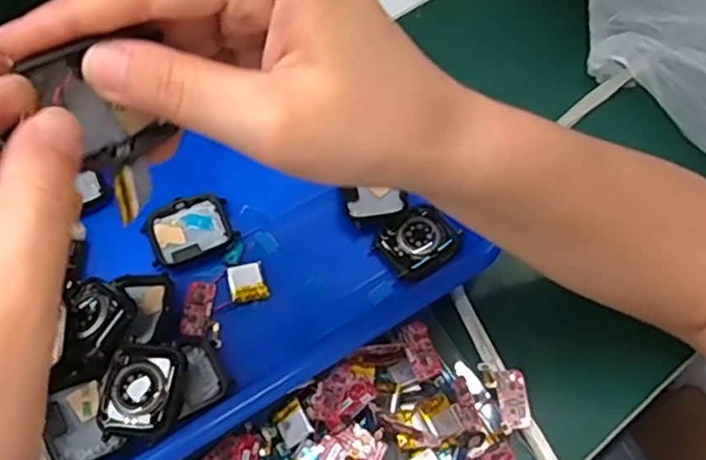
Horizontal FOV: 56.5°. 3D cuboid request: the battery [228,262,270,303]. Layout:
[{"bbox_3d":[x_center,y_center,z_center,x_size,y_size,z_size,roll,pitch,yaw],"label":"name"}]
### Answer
[{"bbox_3d":[-0.057,0.028,0.352,0.019,0.005,0.020,-12,63,-8],"label":"battery"}]

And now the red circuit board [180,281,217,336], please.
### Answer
[{"bbox_3d":[-0.081,0.041,0.344,0.014,0.004,0.028,5,62,1],"label":"red circuit board"}]

